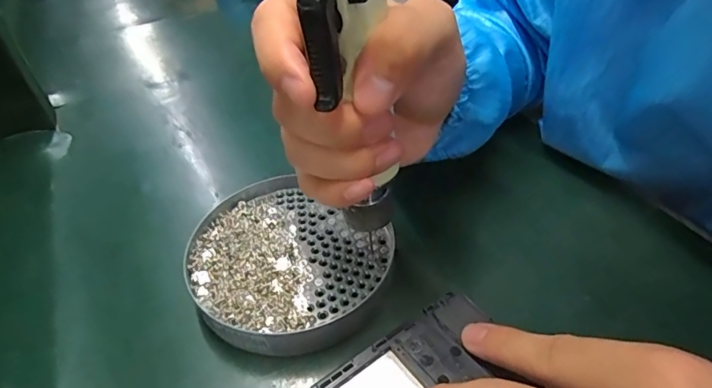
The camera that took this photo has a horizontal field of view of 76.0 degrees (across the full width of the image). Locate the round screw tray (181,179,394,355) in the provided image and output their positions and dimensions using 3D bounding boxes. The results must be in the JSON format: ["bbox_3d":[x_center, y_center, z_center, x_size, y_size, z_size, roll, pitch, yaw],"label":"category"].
[{"bbox_3d":[-0.040,0.038,0.254,0.100,0.022,0.113,-33,51,-31],"label":"round screw tray"}]

